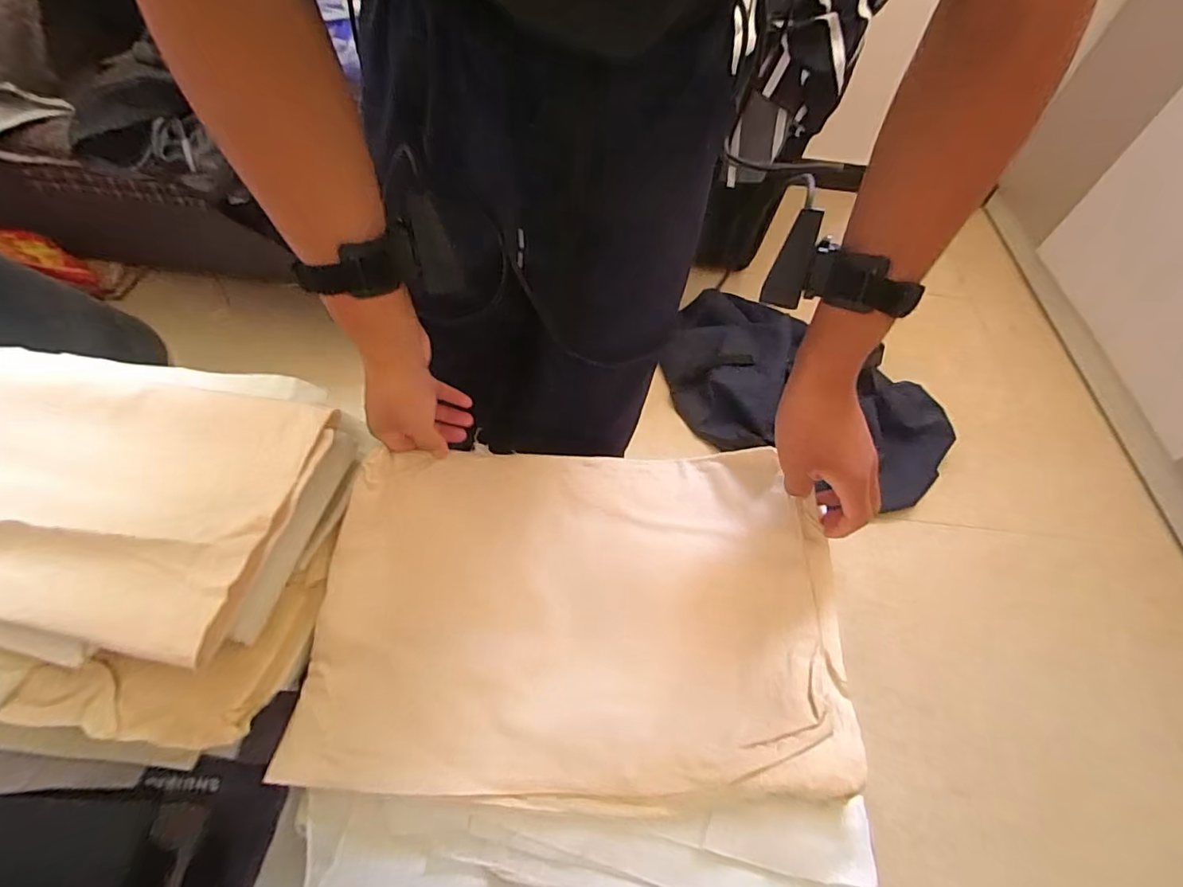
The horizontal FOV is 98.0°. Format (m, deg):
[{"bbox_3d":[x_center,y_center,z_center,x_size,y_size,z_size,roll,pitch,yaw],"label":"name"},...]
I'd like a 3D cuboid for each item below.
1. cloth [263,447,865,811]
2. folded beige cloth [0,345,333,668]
[{"bbox_3d":[-0.017,0.132,0.433,0.417,0.050,0.274,2,57,-3],"label":"cloth"},{"bbox_3d":[-0.425,0.010,0.406,0.375,0.053,0.237,10,57,3],"label":"folded beige cloth"}]

